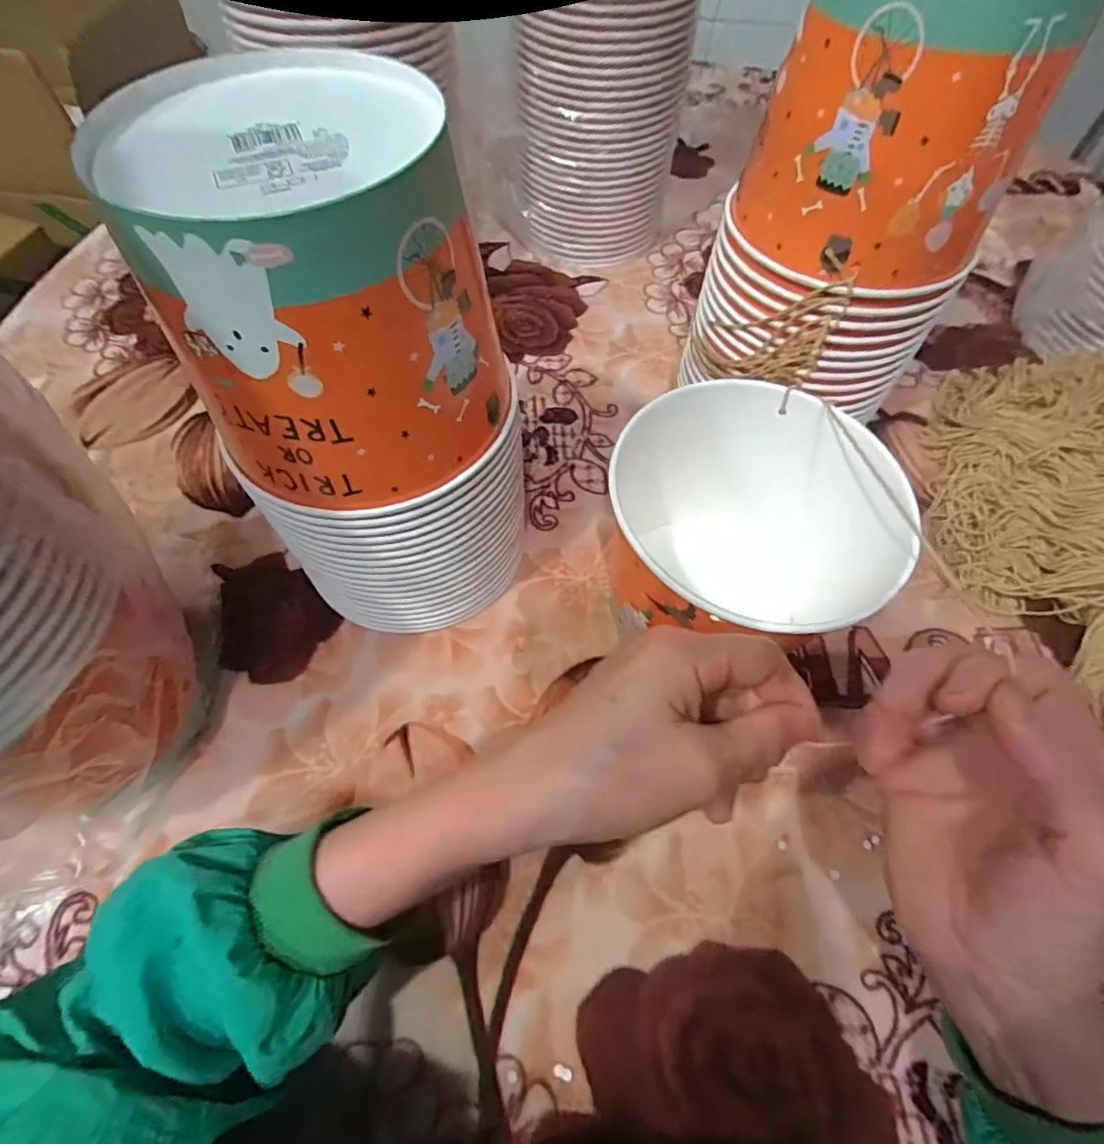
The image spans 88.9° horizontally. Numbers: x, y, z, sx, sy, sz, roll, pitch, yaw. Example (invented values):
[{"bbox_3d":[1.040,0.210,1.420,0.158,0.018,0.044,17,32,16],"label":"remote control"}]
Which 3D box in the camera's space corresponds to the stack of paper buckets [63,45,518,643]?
[{"bbox_3d":[-0.097,-0.088,0.320,0.142,0.272,0.142,-12,61,-8],"label":"stack of paper buckets"}]

